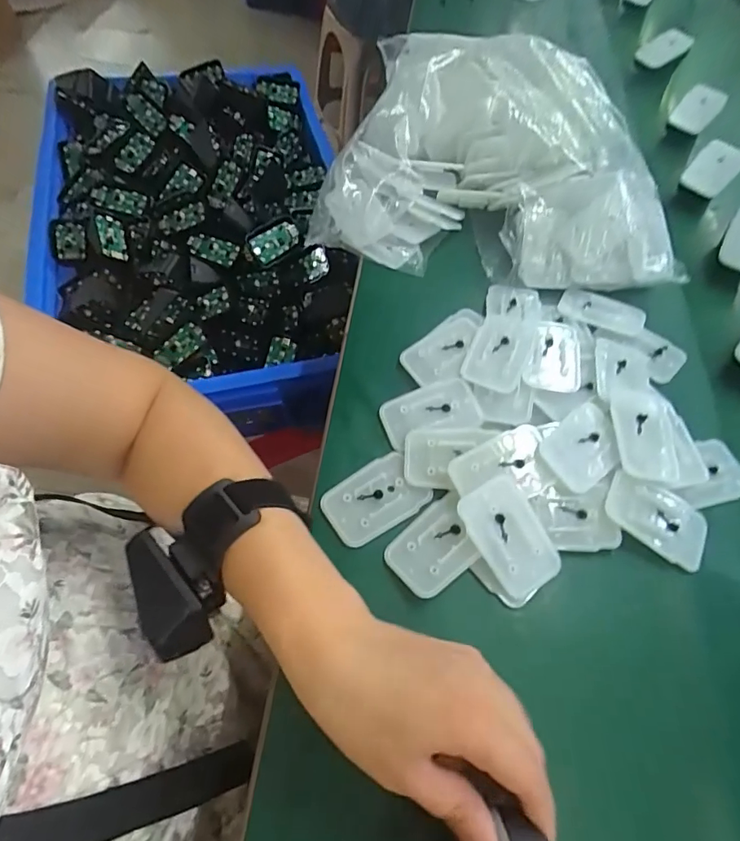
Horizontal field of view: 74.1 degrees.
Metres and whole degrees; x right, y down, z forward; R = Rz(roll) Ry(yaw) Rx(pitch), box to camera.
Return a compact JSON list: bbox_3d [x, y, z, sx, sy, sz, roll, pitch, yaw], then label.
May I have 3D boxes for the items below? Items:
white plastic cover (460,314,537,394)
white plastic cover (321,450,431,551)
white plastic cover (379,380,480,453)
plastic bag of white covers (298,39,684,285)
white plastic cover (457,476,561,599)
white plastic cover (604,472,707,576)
[{"bbox_3d":[0.099,-0.055,0.376,0.043,0.010,0.071,22,61,9],"label":"white plastic cover"},{"bbox_3d":[0.003,0.052,0.327,0.064,0.004,0.045,-30,66,-19],"label":"white plastic cover"},{"bbox_3d":[0.043,-0.006,0.355,0.067,0.006,0.042,-14,63,-8],"label":"white plastic cover"},{"bbox_3d":[0.128,-0.251,0.455,0.307,0.092,0.249,14,60,5],"label":"plastic bag of white covers"},{"bbox_3d":[0.088,0.071,0.306,0.045,0.004,0.068,-27,81,-21],"label":"white plastic cover"},{"bbox_3d":[0.186,0.063,0.317,0.066,0.011,0.040,27,62,12],"label":"white plastic cover"}]

